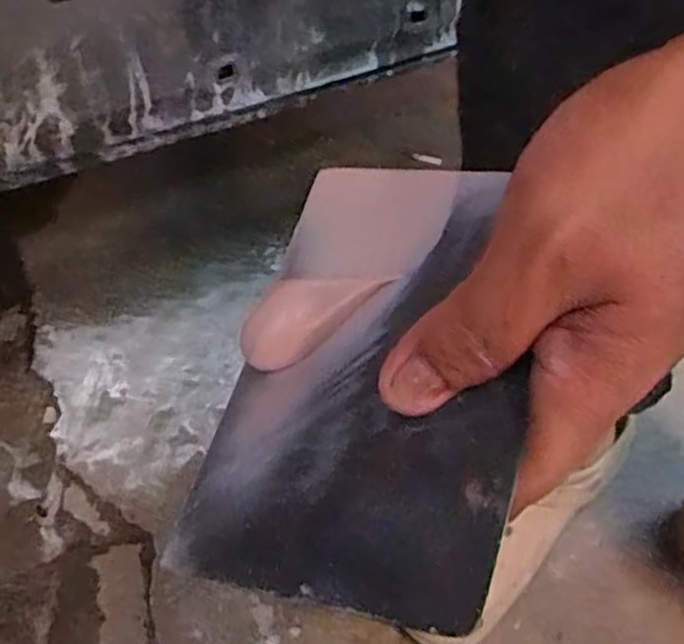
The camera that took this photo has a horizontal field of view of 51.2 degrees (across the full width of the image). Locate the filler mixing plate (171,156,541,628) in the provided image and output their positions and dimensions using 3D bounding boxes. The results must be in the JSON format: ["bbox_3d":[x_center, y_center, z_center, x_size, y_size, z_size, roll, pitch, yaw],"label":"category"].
[{"bbox_3d":[0.009,0.010,0.206,0.095,0.010,0.135,7,65,32],"label":"filler mixing plate"}]

